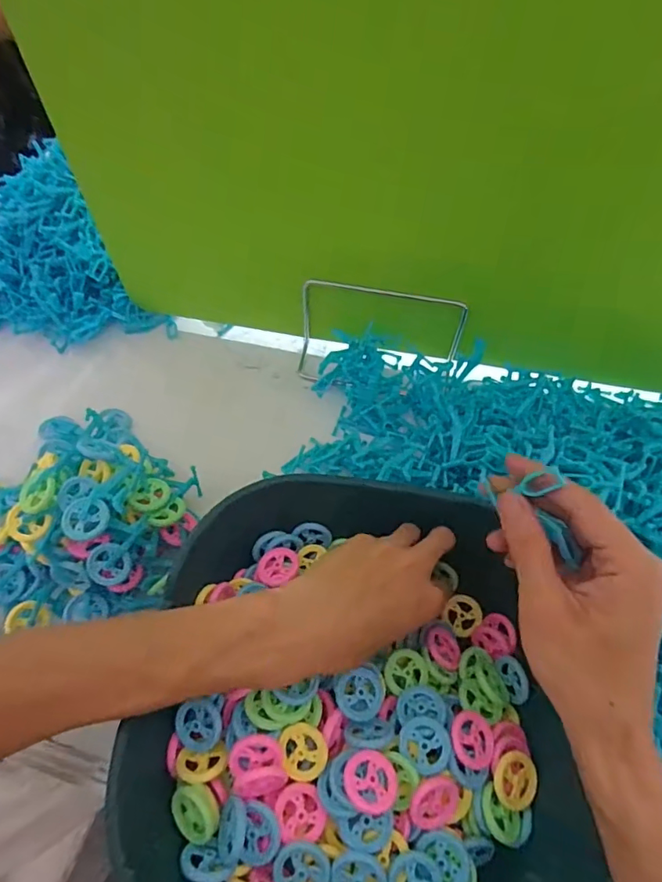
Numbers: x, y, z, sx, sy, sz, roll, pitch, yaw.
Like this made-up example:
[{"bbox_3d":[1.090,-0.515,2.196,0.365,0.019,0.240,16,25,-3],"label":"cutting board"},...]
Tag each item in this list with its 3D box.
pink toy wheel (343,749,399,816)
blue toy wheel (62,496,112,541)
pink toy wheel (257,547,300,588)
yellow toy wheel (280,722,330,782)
[{"bbox_3d":[0.022,0.185,0.277,0.031,0.004,0.029,11,43,-11],"label":"pink toy wheel"},{"bbox_3d":[-0.164,0.052,0.340,0.030,0.008,0.028,-1,58,1],"label":"blue toy wheel"},{"bbox_3d":[-0.038,0.088,0.361,0.029,0.005,0.025,-29,62,-15],"label":"pink toy wheel"},{"bbox_3d":[-0.015,0.177,0.291,0.026,0.005,0.028,-1,58,1],"label":"yellow toy wheel"}]

